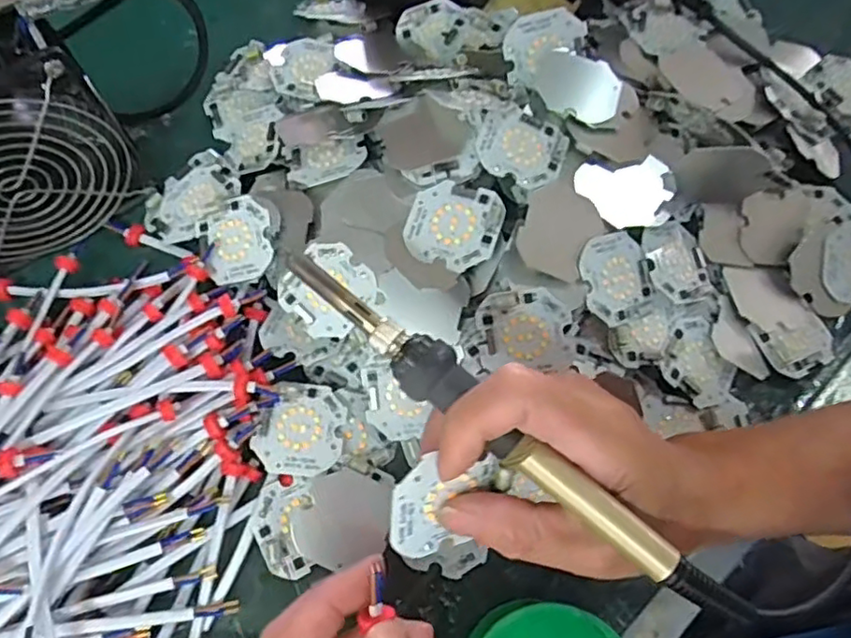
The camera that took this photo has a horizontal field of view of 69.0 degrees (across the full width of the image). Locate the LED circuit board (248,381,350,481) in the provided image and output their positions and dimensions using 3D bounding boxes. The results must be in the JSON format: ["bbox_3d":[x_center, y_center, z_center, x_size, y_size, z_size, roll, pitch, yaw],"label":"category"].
[{"bbox_3d":[-0.065,0.057,0.323,0.044,0.005,0.047,5,70,2],"label":"LED circuit board"}]

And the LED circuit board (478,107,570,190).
[{"bbox_3d":[0.051,-0.092,0.330,0.045,0.009,0.043,25,72,10],"label":"LED circuit board"}]

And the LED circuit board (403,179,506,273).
[{"bbox_3d":[0.015,-0.049,0.318,0.048,0.006,0.044,17,71,7],"label":"LED circuit board"}]

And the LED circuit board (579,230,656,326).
[{"bbox_3d":[0.100,-0.022,0.325,0.042,0.004,0.046,-20,94,-24],"label":"LED circuit board"}]

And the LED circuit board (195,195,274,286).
[{"bbox_3d":[-0.105,-0.043,0.345,0.042,0.004,0.045,-20,81,14],"label":"LED circuit board"}]

